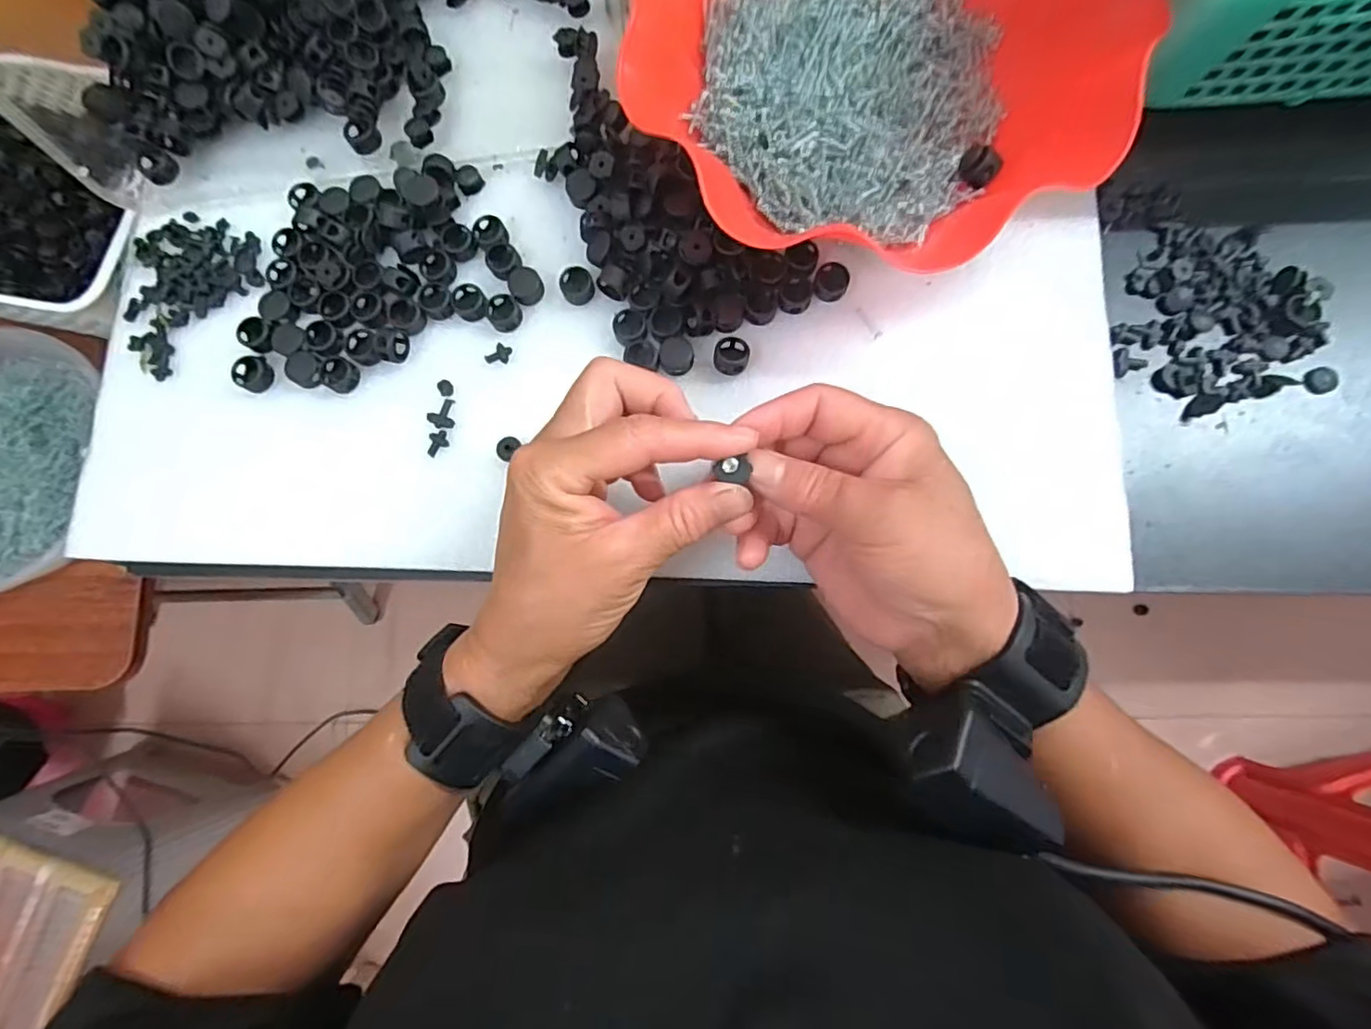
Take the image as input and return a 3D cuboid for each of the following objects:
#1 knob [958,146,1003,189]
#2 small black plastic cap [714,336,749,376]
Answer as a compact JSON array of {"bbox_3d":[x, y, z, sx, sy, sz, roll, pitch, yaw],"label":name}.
[{"bbox_3d":[0.143,-0.169,0.302,0.018,0.013,0.012,31,84,7],"label":"knob"},{"bbox_3d":[0.023,-0.078,0.307,0.017,0.009,0.019,12,82,5],"label":"small black plastic cap"}]

